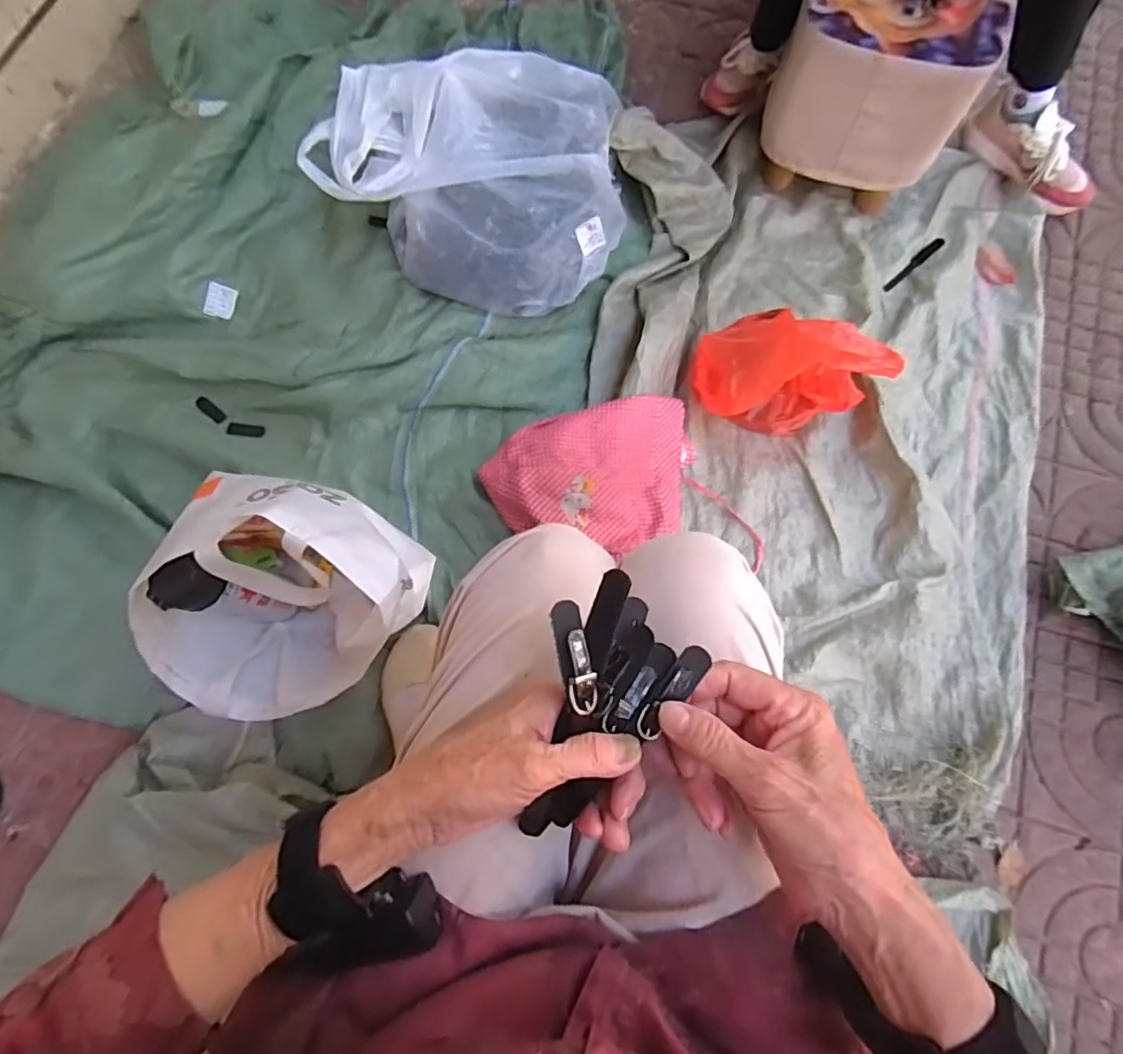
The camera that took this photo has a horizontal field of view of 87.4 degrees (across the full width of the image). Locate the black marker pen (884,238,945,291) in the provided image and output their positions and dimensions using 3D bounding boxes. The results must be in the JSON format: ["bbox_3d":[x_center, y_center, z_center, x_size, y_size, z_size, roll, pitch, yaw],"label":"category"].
[{"bbox_3d":[0.570,-0.427,0.952,0.137,0.008,0.019,-38,77,-8],"label":"black marker pen"}]

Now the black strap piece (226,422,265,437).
[{"bbox_3d":[-0.475,-0.145,0.882,0.060,0.009,0.020,8,76,4],"label":"black strap piece"}]

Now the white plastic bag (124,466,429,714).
[{"bbox_3d":[-0.315,0.080,0.688,0.275,0.251,0.273,3,75,3],"label":"white plastic bag"}]

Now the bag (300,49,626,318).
[{"bbox_3d":[-0.117,-0.542,0.893,0.419,0.174,0.332,21,77,7],"label":"bag"}]

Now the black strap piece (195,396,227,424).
[{"bbox_3d":[-0.534,-0.178,0.894,0.055,0.006,0.020,38,70,3],"label":"black strap piece"}]

